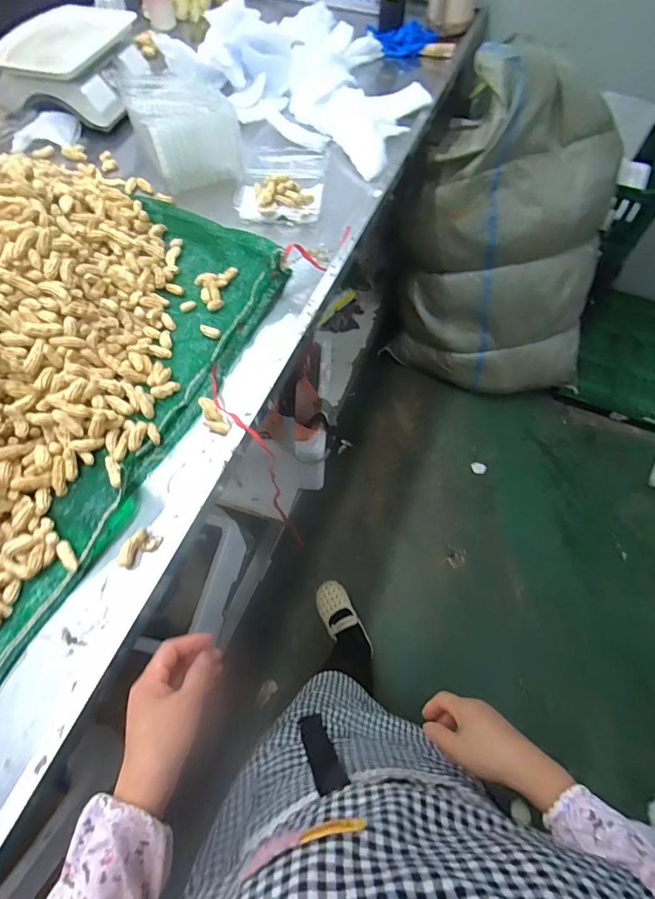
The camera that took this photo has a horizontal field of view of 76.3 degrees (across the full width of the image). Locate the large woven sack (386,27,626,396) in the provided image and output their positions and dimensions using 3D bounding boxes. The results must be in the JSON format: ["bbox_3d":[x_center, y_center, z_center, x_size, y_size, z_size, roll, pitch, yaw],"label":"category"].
[{"bbox_3d":[0.601,-0.615,1.273,0.623,0.868,0.402,23,66,14],"label":"large woven sack"}]

